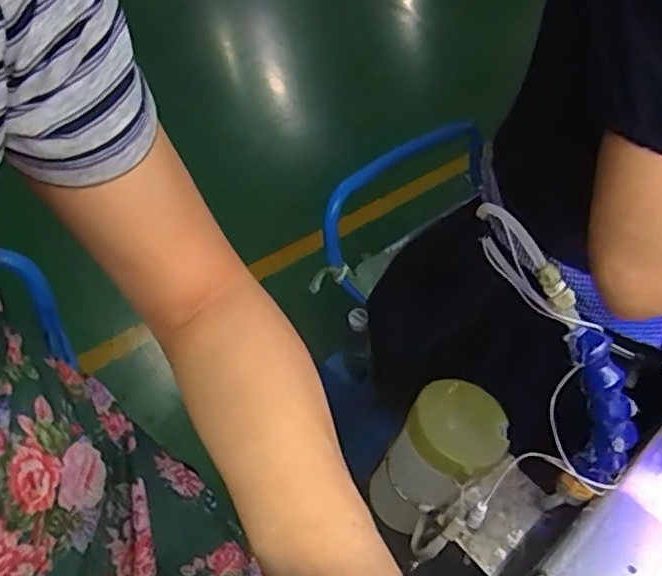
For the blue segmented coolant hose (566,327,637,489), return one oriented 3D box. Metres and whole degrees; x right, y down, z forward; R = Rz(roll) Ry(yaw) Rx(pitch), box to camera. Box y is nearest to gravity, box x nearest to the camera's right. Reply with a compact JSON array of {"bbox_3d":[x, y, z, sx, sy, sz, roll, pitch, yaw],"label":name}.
[{"bbox_3d":[0.162,0.076,0.365,0.022,0.111,0.033,-31,29,-31],"label":"blue segmented coolant hose"}]

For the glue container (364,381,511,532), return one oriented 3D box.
[{"bbox_3d":[0.086,0.130,0.469,0.076,0.097,0.084,29,49,19],"label":"glue container"}]

